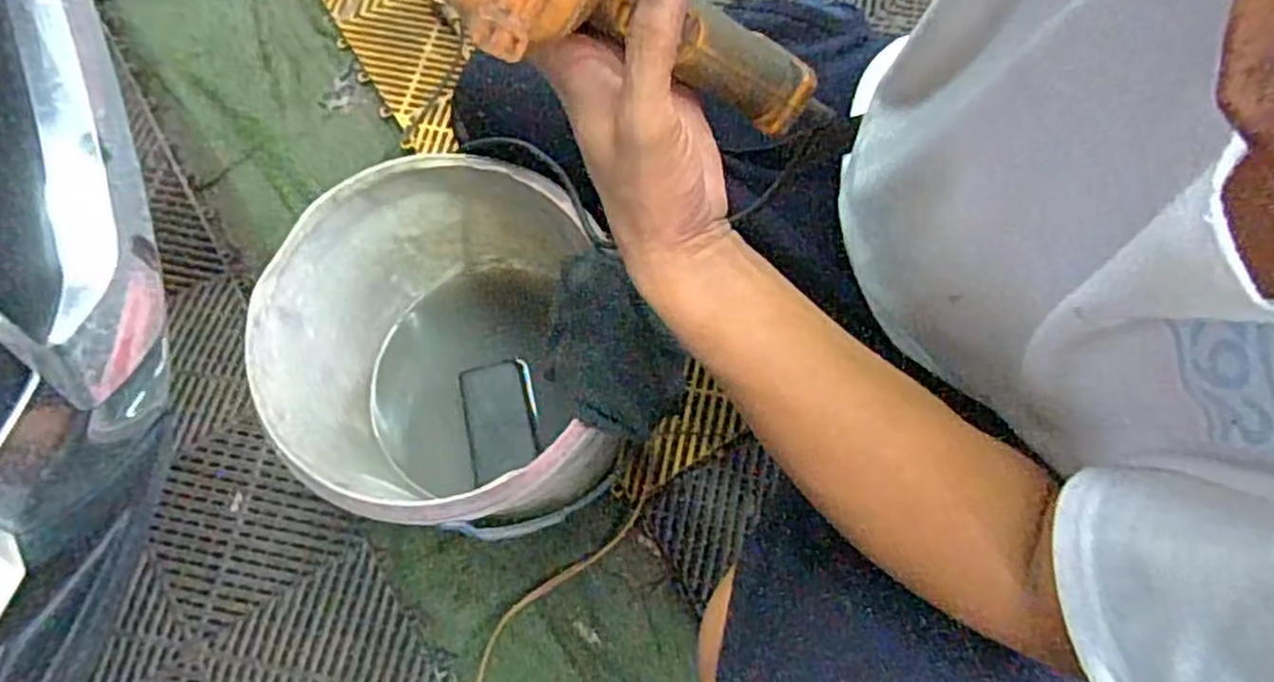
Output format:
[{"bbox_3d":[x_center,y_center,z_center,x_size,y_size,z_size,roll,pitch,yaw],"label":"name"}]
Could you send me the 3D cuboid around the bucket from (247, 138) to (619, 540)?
[{"bbox_3d":[-0.158,0.034,0.707,0.281,0.266,0.299,0,70,1],"label":"bucket"}]

